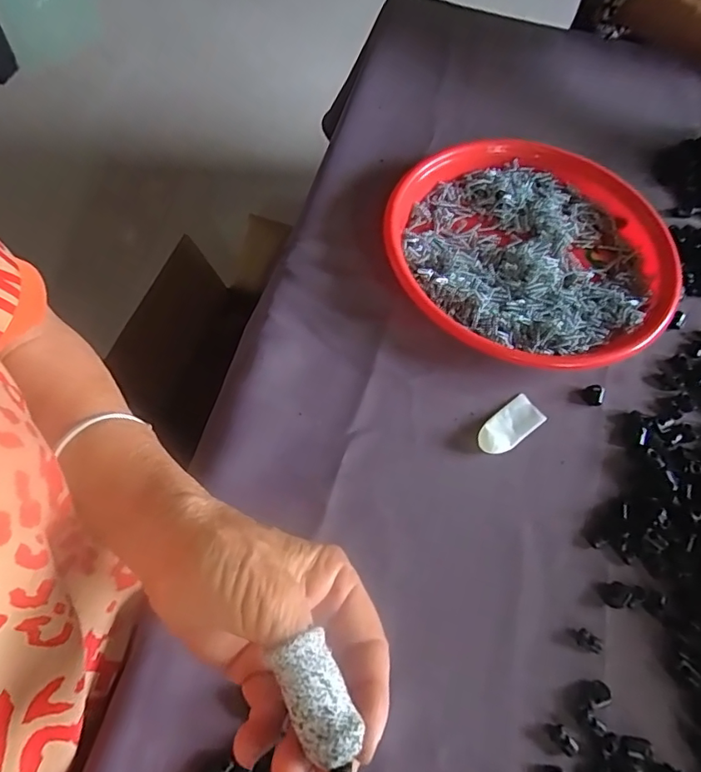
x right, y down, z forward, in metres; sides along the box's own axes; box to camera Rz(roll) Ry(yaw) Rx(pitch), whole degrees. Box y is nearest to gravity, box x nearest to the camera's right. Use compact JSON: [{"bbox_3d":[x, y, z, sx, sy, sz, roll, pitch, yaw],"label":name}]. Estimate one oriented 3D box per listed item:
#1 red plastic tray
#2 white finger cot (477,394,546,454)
[{"bbox_3d":[0.151,-0.115,0.432,0.231,0.032,0.225,19,63,7],"label":"red plastic tray"},{"bbox_3d":[0.115,0.028,0.368,0.055,0.010,0.025,-37,70,-19],"label":"white finger cot"}]

